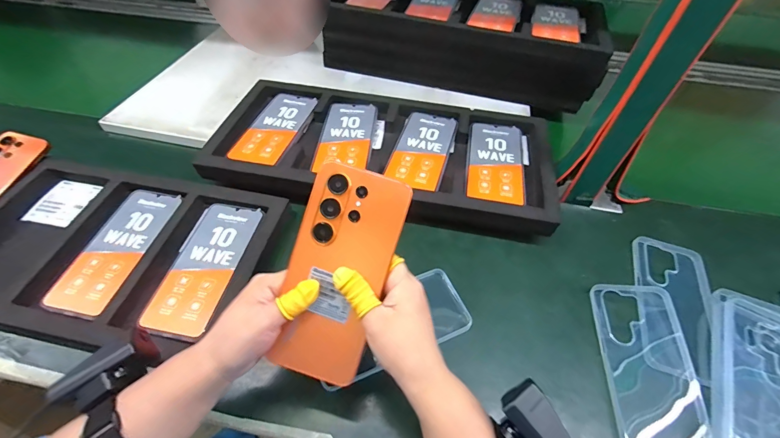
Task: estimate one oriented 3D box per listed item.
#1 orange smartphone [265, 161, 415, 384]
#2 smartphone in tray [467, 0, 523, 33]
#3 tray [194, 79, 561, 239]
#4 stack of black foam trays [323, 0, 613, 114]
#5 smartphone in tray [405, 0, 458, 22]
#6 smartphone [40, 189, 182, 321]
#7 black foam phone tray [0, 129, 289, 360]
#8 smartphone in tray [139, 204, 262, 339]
[{"bbox_3d":[-0.042,0.044,0.277,0.076,0.012,0.167,17,92,10],"label":"orange smartphone"},{"bbox_3d":[0.189,-0.364,0.612,0.079,0.005,0.134,19,54,11],"label":"smartphone in tray"},{"bbox_3d":[-0.013,-0.102,0.517,0.485,0.045,0.266,8,53,3],"label":"tray"},{"bbox_3d":[0.128,-0.348,0.665,0.466,0.131,0.206,14,51,9],"label":"stack of black foam trays"},{"bbox_3d":[0.083,-0.400,0.638,0.079,0.009,0.131,17,52,11],"label":"smartphone in tray"},{"bbox_3d":[-0.331,0.034,0.421,0.076,0.009,0.170,11,51,7],"label":"smartphone"},{"bbox_3d":[-0.384,0.022,0.432,0.478,0.036,0.234,10,51,6],"label":"black foam phone tray"},{"bbox_3d":[-0.220,0.052,0.413,0.080,0.004,0.168,9,51,5],"label":"smartphone in tray"}]

